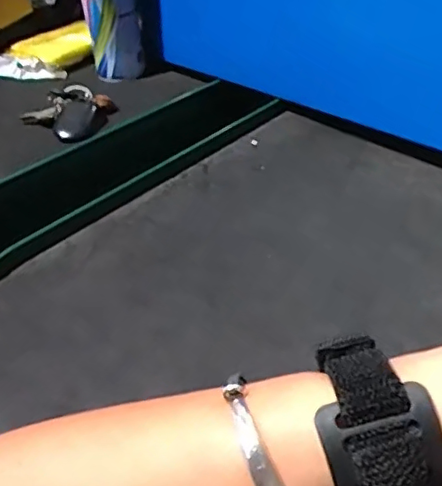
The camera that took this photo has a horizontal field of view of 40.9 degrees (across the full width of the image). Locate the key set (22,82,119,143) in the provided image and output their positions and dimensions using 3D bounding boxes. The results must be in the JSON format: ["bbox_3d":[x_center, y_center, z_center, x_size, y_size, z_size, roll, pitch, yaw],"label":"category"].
[{"bbox_3d":[-0.141,-0.119,0.550,0.087,0.041,0.046,-13,39,-12],"label":"key set"}]

